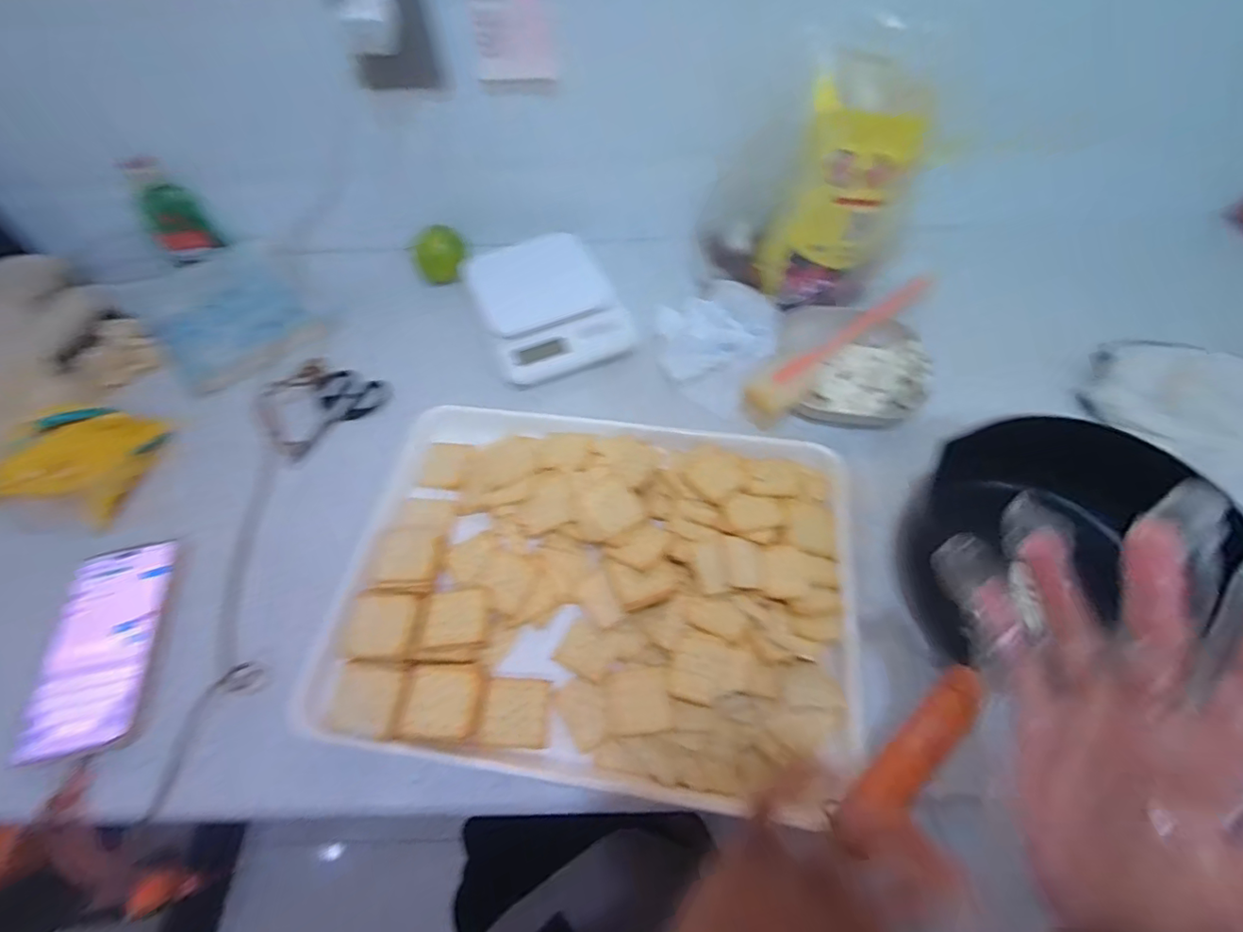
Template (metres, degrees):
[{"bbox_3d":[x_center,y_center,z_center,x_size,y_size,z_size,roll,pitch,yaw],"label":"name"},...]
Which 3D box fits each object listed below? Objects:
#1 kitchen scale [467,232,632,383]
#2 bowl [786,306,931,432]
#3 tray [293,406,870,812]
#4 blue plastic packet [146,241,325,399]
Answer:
[{"bbox_3d":[-0.084,-0.181,0.613,0.146,0.034,0.189,-21,59,-12],"label":"kitchen scale"},{"bbox_3d":[0.231,-0.106,0.553,0.123,0.038,0.148,-1,57,1],"label":"bowl"},{"bbox_3d":[-0.016,0.077,0.444,0.403,0.028,0.309,5,57,4],"label":"tray"},{"bbox_3d":[-0.437,-0.174,0.620,0.142,0.022,0.234,-34,63,-19],"label":"blue plastic packet"}]

